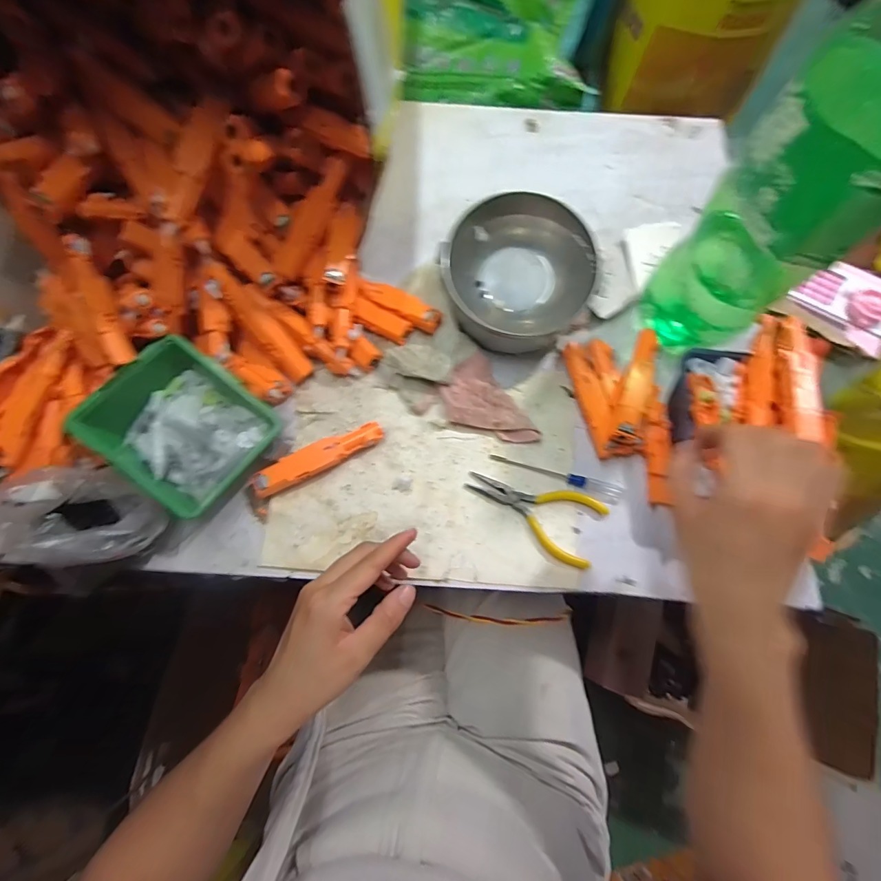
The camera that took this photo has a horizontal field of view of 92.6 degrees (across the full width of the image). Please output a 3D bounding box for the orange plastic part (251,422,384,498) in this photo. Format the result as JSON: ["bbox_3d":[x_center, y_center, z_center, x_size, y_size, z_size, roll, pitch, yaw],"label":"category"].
[{"bbox_3d":[-0.111,0.016,0.389,0.121,0.021,0.023,-27,73,-9],"label":"orange plastic part"}]

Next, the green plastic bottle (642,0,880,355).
[{"bbox_3d":[0.261,-0.178,0.302,0.091,0.305,0.105,-37,75,-12],"label":"green plastic bottle"}]

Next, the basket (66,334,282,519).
[{"bbox_3d":[-0.219,-0.012,0.367,0.127,0.043,0.118,37,71,-6],"label":"basket"}]

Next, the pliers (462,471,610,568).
[{"bbox_3d":[0.085,0.061,0.385,0.125,0.010,0.063,25,73,9],"label":"pliers"}]

